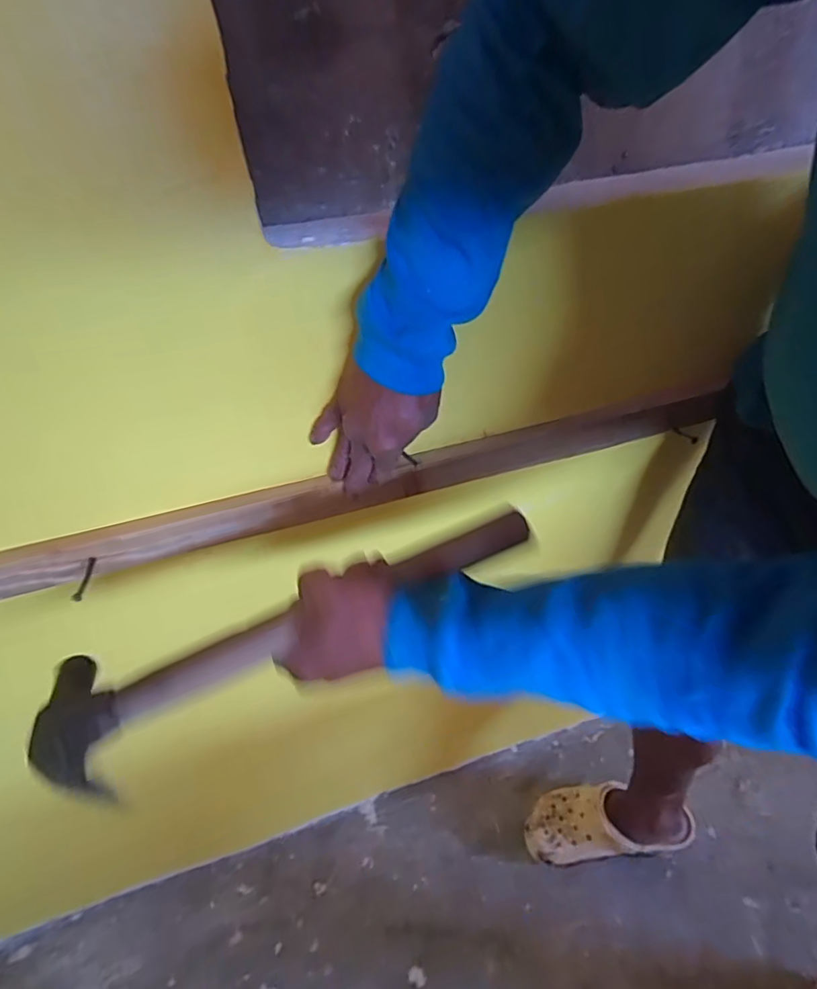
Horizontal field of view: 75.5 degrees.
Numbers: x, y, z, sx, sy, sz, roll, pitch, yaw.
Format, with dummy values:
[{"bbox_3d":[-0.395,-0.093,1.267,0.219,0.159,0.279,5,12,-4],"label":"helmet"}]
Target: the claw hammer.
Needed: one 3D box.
[{"bbox_3d":[-0.073,0.084,0.359,0.346,0.029,0.100,-22,37,-10],"label":"claw hammer"}]

